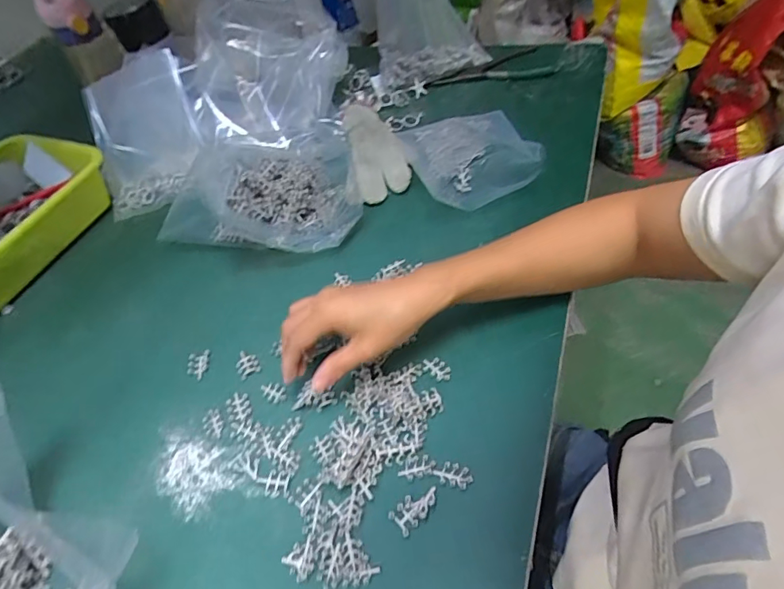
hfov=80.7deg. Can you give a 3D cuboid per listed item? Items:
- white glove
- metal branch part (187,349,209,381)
[{"bbox_3d":[-0.022,-0.194,0.604,0.066,0.030,0.187,-14,51,-2],"label":"white glove"},{"bbox_3d":[-0.190,0.069,0.451,0.021,0.008,0.029,-7,51,4],"label":"metal branch part"}]

